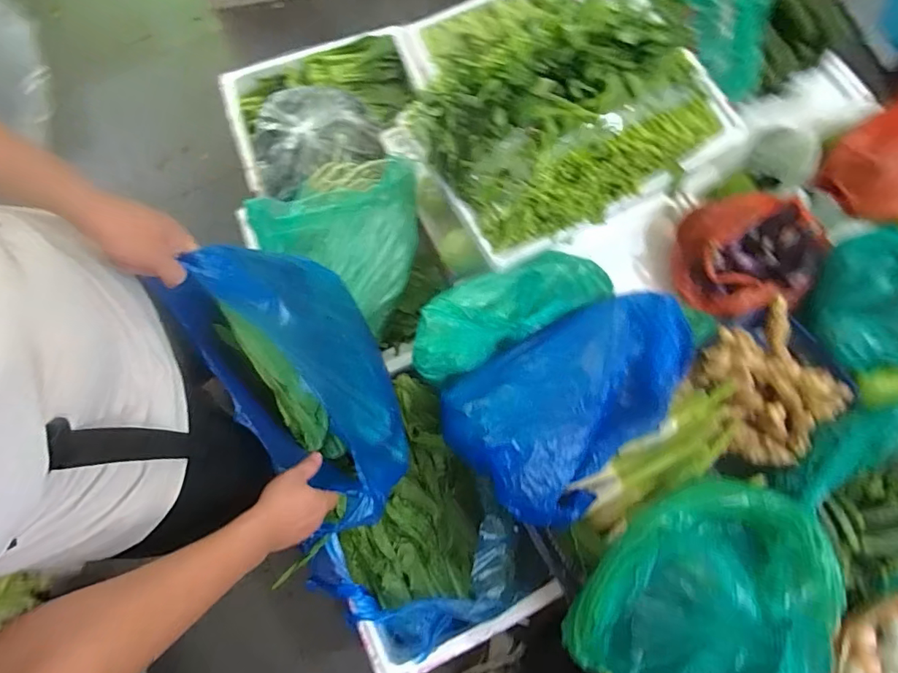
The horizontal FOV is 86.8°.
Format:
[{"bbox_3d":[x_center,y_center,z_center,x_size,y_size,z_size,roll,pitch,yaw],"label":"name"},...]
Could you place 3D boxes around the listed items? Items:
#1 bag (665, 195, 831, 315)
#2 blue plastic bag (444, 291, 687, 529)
[{"bbox_3d":[0.627,-0.179,1.014,0.252,0.163,0.268,24,76,7],"label":"bag"},{"bbox_3d":[0.227,0.086,0.851,0.464,0.130,0.309,-42,78,-10],"label":"blue plastic bag"}]

